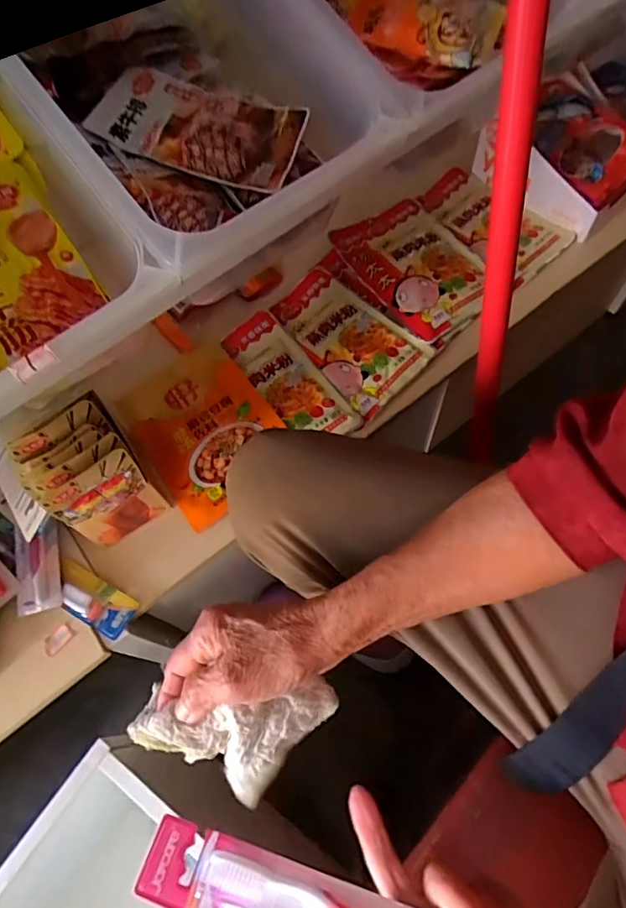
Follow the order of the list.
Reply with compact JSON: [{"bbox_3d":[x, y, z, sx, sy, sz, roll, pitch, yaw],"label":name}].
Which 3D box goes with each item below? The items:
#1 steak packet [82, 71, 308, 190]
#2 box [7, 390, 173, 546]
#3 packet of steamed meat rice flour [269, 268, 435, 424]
[{"bbox_3d":[-0.083,-0.253,0.397,0.149,0.014,0.084,19,71,1],"label":"steak packet"},{"bbox_3d":[-0.206,0.024,0.493,0.090,0.135,0.072,-36,66,-13],"label":"box"},{"bbox_3d":[0.036,-0.144,0.640,0.123,0.018,0.201,-42,68,-16],"label":"packet of steamed meat rice flour"}]

